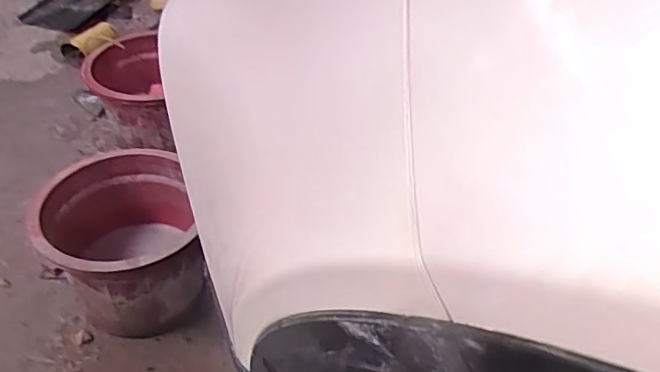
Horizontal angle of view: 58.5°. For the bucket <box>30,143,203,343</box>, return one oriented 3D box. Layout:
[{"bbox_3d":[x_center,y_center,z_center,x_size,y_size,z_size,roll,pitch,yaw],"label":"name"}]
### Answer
[{"bbox_3d":[-0.342,0.097,0.971,0.251,0.212,0.274,-9,43,-15],"label":"bucket"}]

